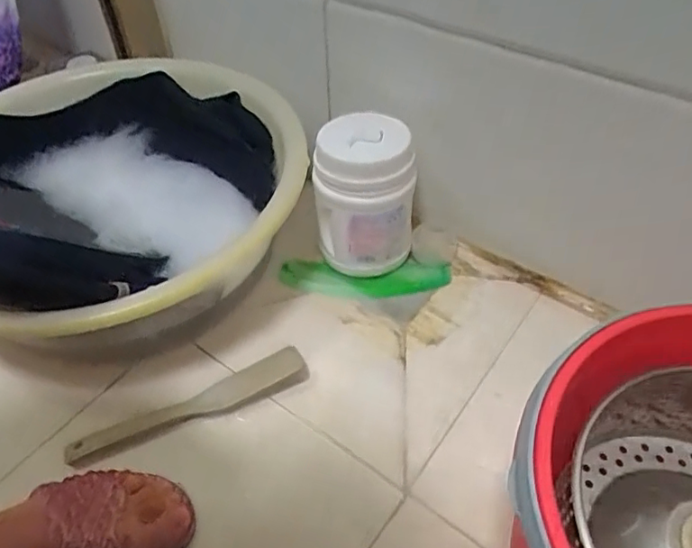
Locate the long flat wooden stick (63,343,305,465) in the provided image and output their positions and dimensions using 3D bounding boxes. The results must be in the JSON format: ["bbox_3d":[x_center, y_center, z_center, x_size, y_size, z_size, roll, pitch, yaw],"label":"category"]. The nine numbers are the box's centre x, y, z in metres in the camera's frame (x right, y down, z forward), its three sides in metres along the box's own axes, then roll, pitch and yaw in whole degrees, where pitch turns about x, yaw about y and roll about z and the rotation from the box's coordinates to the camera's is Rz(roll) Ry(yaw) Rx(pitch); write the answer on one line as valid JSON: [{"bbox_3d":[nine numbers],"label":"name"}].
[{"bbox_3d":[-0.149,0.127,0.547,0.229,0.019,0.040,-20,50,-17],"label":"long flat wooden stick"}]

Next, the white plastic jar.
[{"bbox_3d":[0.020,-0.068,0.622,0.107,0.174,0.085,0,47,0],"label":"white plastic jar"}]

